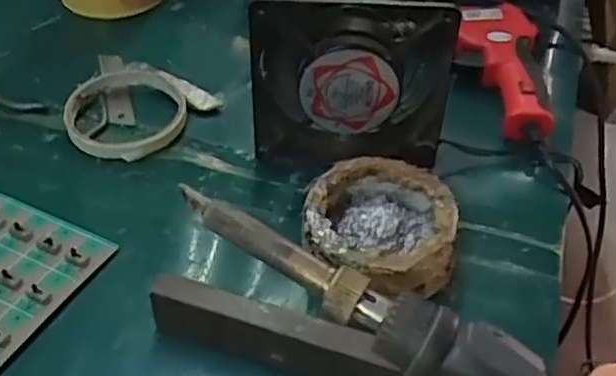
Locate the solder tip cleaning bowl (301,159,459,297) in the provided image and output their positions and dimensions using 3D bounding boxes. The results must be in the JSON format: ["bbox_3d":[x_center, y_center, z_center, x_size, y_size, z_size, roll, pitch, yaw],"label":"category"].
[{"bbox_3d":[0.040,0.025,0.381,0.082,0.040,0.082,2,42,-2],"label":"solder tip cleaning bowl"}]

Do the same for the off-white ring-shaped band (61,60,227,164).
[{"bbox_3d":[-0.125,-0.058,0.488,0.095,0.015,0.098,2,42,-2],"label":"off-white ring-shaped band"}]

